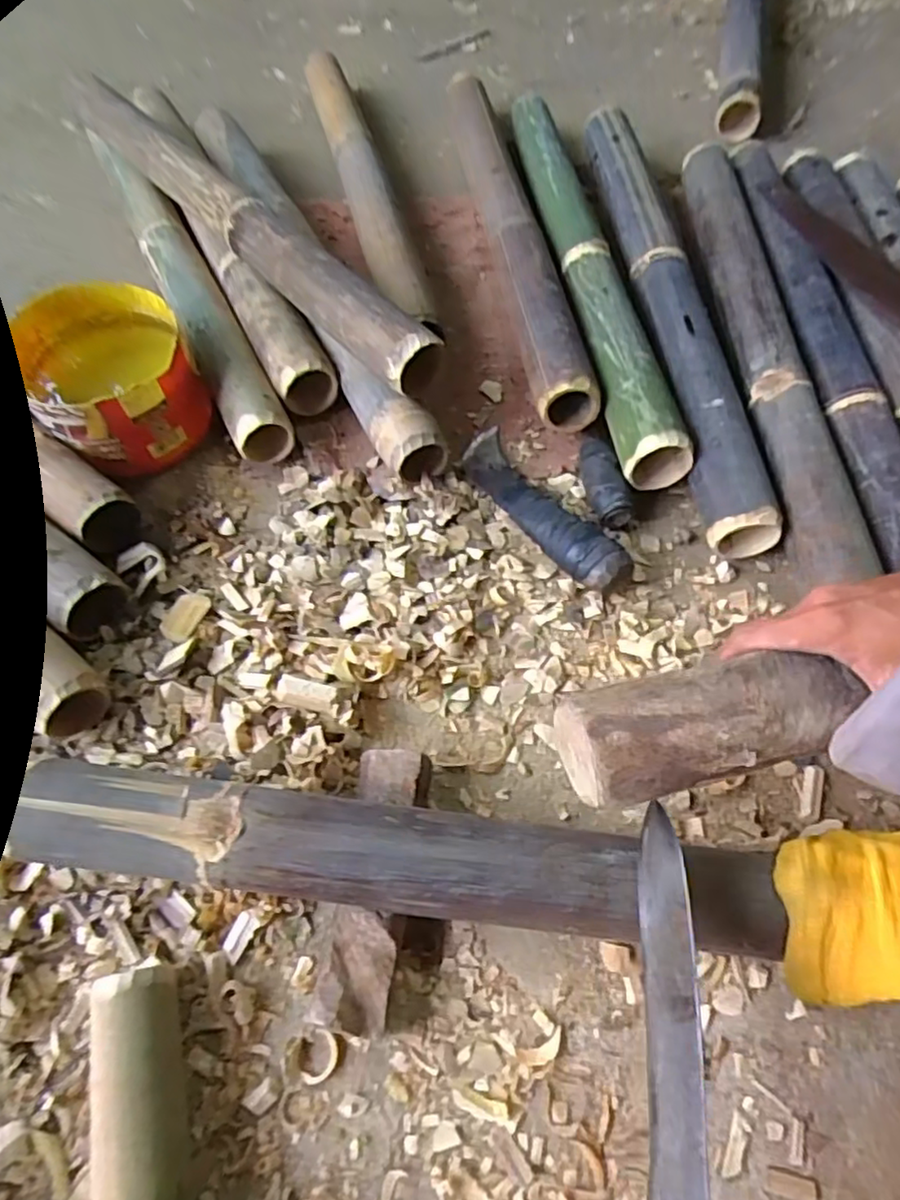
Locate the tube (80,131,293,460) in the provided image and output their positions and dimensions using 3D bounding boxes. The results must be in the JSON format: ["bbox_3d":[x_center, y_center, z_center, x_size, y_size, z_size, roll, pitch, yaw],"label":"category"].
[{"bbox_3d":[-0.296,-0.361,0.717,0.055,0.054,0.576,-24,64,-14],"label":"tube"}]

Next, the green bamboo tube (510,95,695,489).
[{"bbox_3d":[0.148,-0.395,0.722,0.066,0.056,0.645,-5,61,-4],"label":"green bamboo tube"}]

